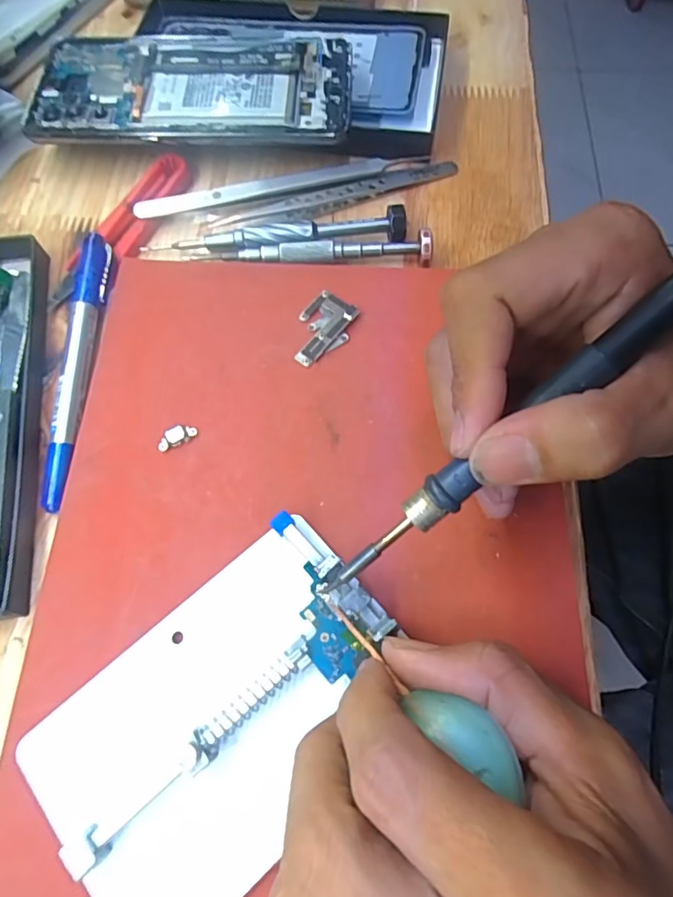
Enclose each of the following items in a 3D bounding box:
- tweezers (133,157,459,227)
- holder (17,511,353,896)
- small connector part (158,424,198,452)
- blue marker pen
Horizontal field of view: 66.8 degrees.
[{"bbox_3d":[-0.017,-0.130,0.258,0.160,0.009,0.020,-13,69,-5],"label":"tweezers"},{"bbox_3d":[-0.035,0.086,0.165,0.115,0.013,0.079,-40,73,-14],"label":"holder"},{"bbox_3d":[-0.066,-0.006,0.208,0.016,0.004,0.009,-23,70,-9],"label":"small connector part"},{"bbox_3d":[-0.112,-0.038,0.218,0.011,0.010,0.128,1,68,1],"label":"blue marker pen"}]

